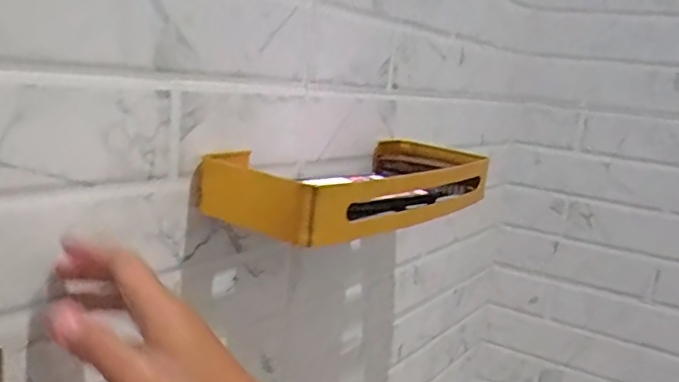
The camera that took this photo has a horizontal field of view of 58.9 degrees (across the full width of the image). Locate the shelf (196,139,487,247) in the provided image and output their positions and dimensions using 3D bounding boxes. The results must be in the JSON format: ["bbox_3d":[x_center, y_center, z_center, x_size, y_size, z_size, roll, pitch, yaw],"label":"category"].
[{"bbox_3d":[0.031,-0.009,0.567,0.132,0.044,0.344,13,13,32],"label":"shelf"}]

